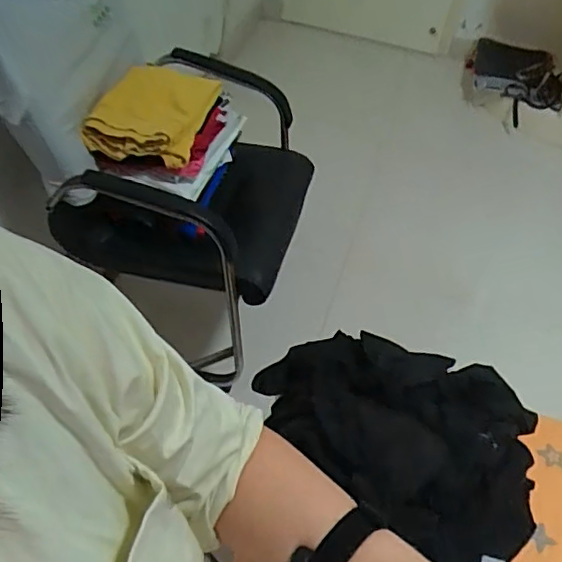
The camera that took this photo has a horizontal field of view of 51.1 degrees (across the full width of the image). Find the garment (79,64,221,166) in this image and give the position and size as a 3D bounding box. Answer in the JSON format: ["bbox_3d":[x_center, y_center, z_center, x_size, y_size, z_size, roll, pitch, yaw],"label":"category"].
[{"bbox_3d":[-0.286,-0.390,1.345,0.239,0.088,0.253,14,49,7],"label":"garment"}]

